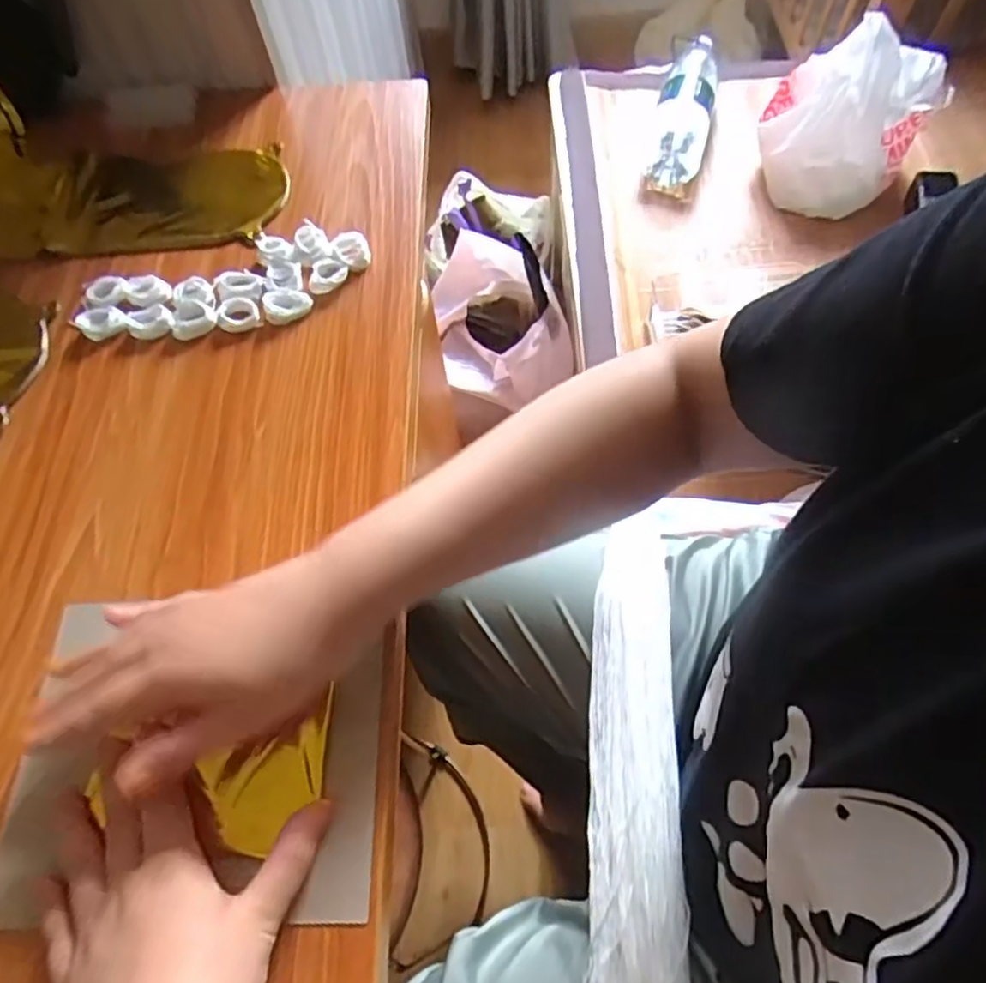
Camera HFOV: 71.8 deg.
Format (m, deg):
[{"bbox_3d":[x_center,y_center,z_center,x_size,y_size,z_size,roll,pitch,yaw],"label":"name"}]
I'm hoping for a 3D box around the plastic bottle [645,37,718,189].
[{"bbox_3d":[0.297,-0.595,1.053,0.088,0.065,0.279,13,79,12],"label":"plastic bottle"}]

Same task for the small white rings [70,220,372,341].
[{"bbox_3d":[-0.201,-0.154,0.516,0.214,0.013,0.081,-13,60,-3],"label":"small white rings"}]

